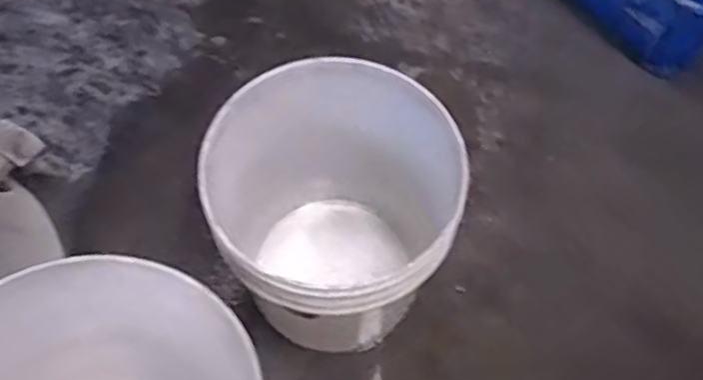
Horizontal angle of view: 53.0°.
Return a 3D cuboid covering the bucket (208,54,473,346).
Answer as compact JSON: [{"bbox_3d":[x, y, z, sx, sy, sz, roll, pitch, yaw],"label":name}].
[{"bbox_3d":[-0.017,0.047,1.011,0.309,0.352,0.320,1,61,-1],"label":"bucket"}]

